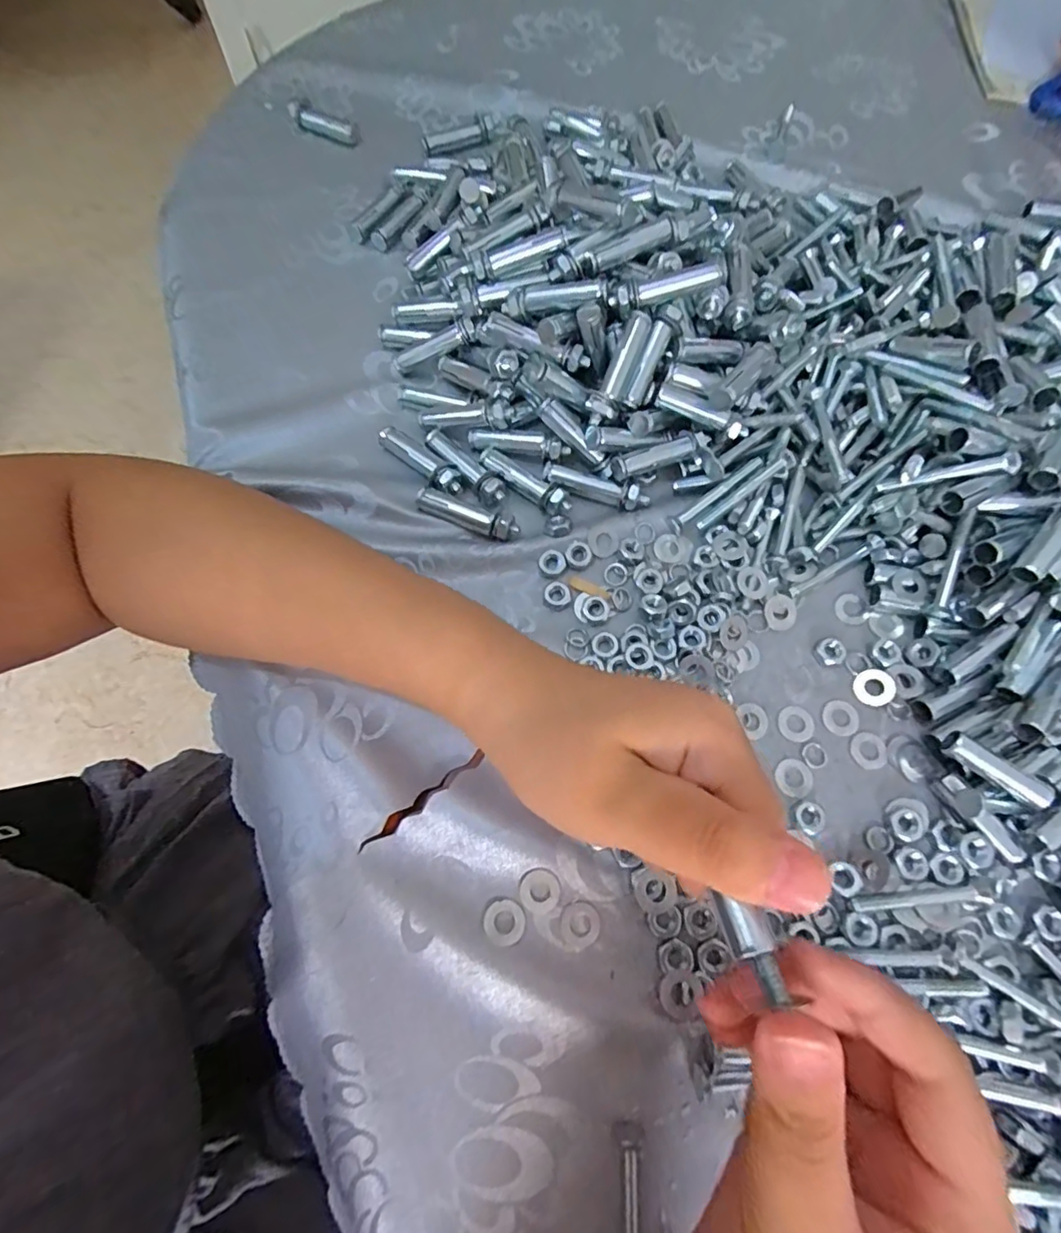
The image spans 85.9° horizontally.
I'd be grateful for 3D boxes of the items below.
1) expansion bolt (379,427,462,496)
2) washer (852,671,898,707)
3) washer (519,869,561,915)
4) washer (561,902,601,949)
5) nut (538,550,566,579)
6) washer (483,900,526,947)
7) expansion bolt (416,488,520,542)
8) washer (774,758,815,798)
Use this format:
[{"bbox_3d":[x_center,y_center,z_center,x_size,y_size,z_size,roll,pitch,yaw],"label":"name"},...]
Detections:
[{"bbox_3d":[-0.057,-0.082,0.301,0.054,0.010,0.015,40,74,14],"label":"expansion bolt"},{"bbox_3d":[0.160,0.033,0.264,0.018,0.005,0.017,0,69,0],"label":"washer"},{"bbox_3d":[0.004,0.113,0.234,0.016,0.004,0.017,0,69,0],"label":"washer"},{"bbox_3d":[0.021,0.125,0.231,0.016,0.004,0.016,0,69,0],"label":"washer"},{"bbox_3d":[0.012,-0.026,0.283,0.014,0.005,0.013,0,69,0],"label":"nut"},{"bbox_3d":[-0.011,0.124,0.230,0.017,0.004,0.016,0,69,0],"label":"washer"},{"bbox_3d":[-0.032,-0.052,0.289,0.054,0.009,0.011,23,71,9],"label":"expansion bolt"},{"bbox_3d":[0.117,0.072,0.252,0.016,0.004,0.016,-12,69,-5],"label":"washer"}]

